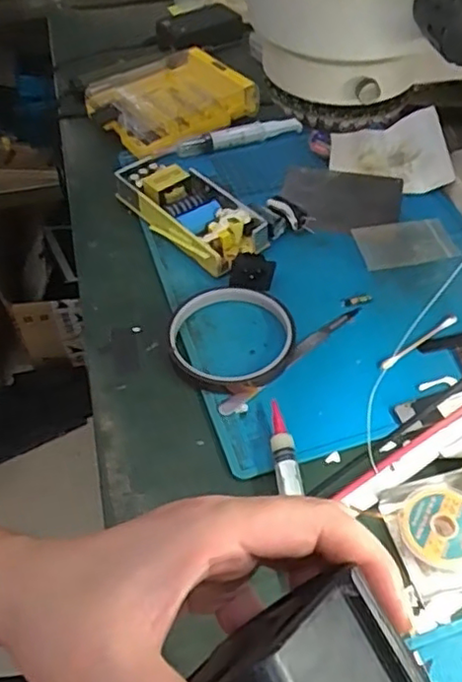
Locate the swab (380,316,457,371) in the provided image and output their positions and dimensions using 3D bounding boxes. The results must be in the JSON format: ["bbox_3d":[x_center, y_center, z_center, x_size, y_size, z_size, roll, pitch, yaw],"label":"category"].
[{"bbox_3d":[0.129,0.001,0.425,0.072,0.006,0.005,-31,55,-22],"label":"swab"}]

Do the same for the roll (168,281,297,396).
[{"bbox_3d":[0.003,-0.005,0.426,0.082,0.015,0.093,23,54,20],"label":"roll"}]

